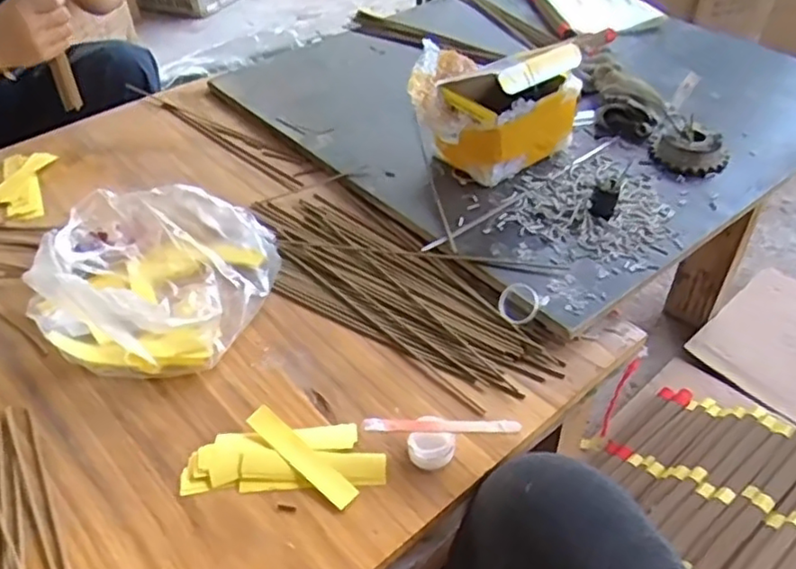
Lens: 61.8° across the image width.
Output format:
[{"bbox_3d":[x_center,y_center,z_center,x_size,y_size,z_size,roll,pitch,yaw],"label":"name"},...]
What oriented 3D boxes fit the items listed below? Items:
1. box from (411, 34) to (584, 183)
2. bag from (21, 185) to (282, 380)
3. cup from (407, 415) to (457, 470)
[{"bbox_3d":[0.112,-0.223,0.797,0.159,0.127,0.168,-23,47,-22],"label":"box"},{"bbox_3d":[-0.238,-0.021,0.640,0.207,0.097,0.209,7,44,9],"label":"bag"},{"bbox_3d":[0.027,0.125,0.523,0.032,0.029,0.033,-1,43,1],"label":"cup"}]

